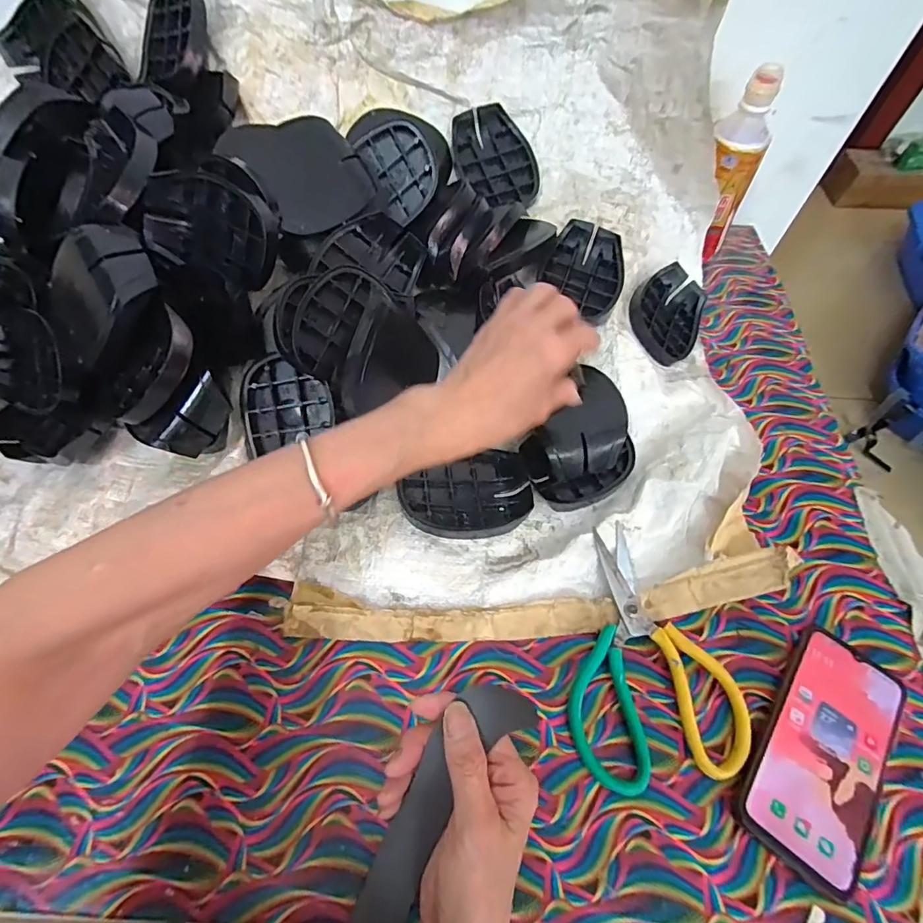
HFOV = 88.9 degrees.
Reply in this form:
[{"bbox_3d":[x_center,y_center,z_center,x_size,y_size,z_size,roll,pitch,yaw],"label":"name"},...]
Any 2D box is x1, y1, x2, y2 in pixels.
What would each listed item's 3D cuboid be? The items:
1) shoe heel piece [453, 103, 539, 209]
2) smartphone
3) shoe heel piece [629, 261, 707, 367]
[{"bbox_3d":[0.039,-0.345,0.541,0.083,0.020,0.112,-24,88,-2],"label":"shoe heel piece"},{"bbox_3d":[0.257,0.201,0.329,0.077,0.007,0.155,36,64,18],"label":"smartphone"},{"bbox_3d":[0.228,-0.160,0.519,0.124,0.021,0.089,-41,96,-30],"label":"shoe heel piece"}]

